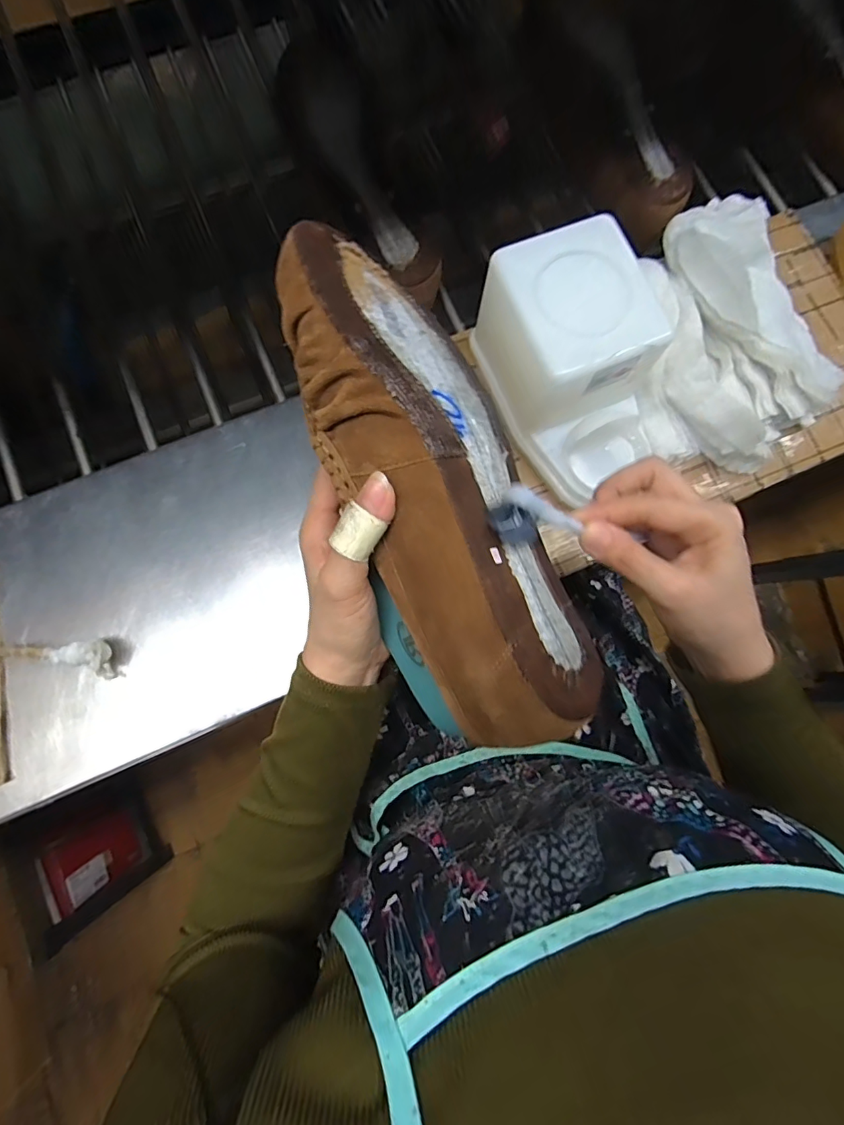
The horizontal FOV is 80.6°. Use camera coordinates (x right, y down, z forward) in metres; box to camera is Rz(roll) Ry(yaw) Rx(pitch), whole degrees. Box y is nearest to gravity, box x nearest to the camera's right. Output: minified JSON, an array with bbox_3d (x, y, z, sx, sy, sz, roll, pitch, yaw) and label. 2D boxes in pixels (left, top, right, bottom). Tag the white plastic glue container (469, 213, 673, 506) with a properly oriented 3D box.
[{"bbox_3d":[0.116,-0.141,0.377,0.100,0.103,0.169,-19,80,-4],"label":"white plastic glue container"}]

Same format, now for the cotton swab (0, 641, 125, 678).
[{"bbox_3d":[-0.328,0.066,0.377,0.187,0.023,0.024,5,80,0],"label":"cotton swab"}]

